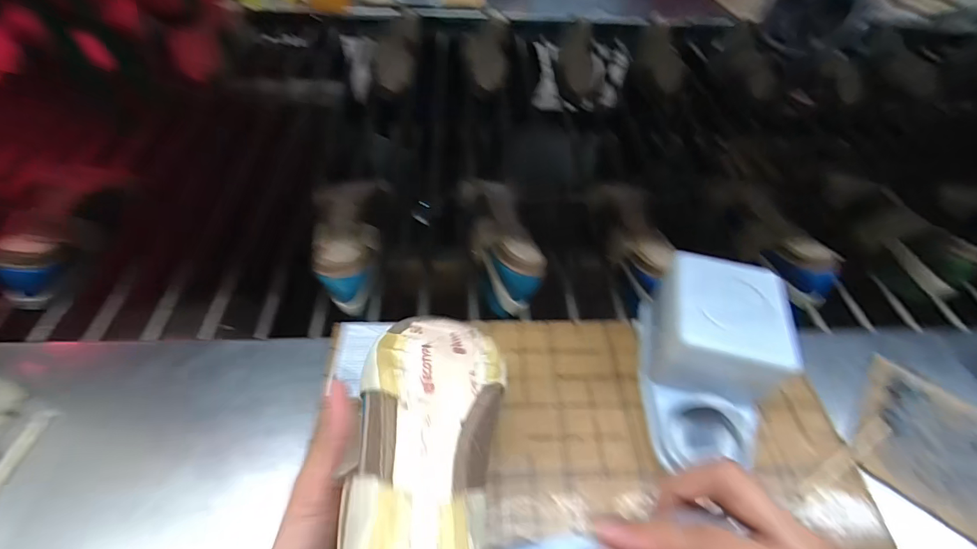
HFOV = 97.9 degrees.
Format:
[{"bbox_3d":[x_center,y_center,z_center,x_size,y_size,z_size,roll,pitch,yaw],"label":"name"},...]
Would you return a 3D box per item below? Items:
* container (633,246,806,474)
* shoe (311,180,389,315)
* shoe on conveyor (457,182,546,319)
[{"bbox_3d":[0.202,0.082,0.389,0.107,0.106,0.174,8,50,3],"label":"container"},{"bbox_3d":[-0.182,-0.044,0.559,0.076,0.088,0.198,-3,51,-5],"label":"shoe"},{"bbox_3d":[0.015,-0.048,0.560,0.071,0.074,0.203,-9,61,-9],"label":"shoe on conveyor"}]

